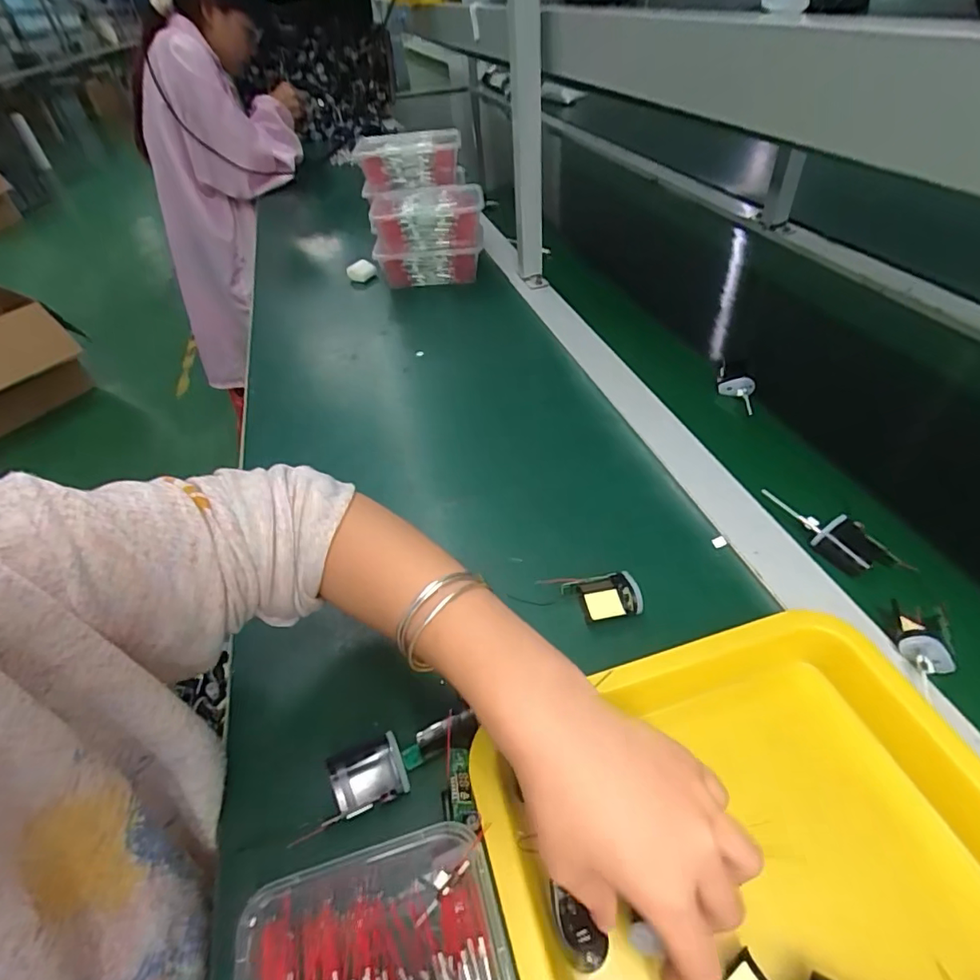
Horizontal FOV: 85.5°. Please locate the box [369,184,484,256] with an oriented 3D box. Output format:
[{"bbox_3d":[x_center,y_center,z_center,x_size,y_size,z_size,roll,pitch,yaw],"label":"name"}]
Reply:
[{"bbox_3d":[-0.092,-0.397,0.779,0.164,0.065,0.113,-7,43,-1],"label":"box"}]

